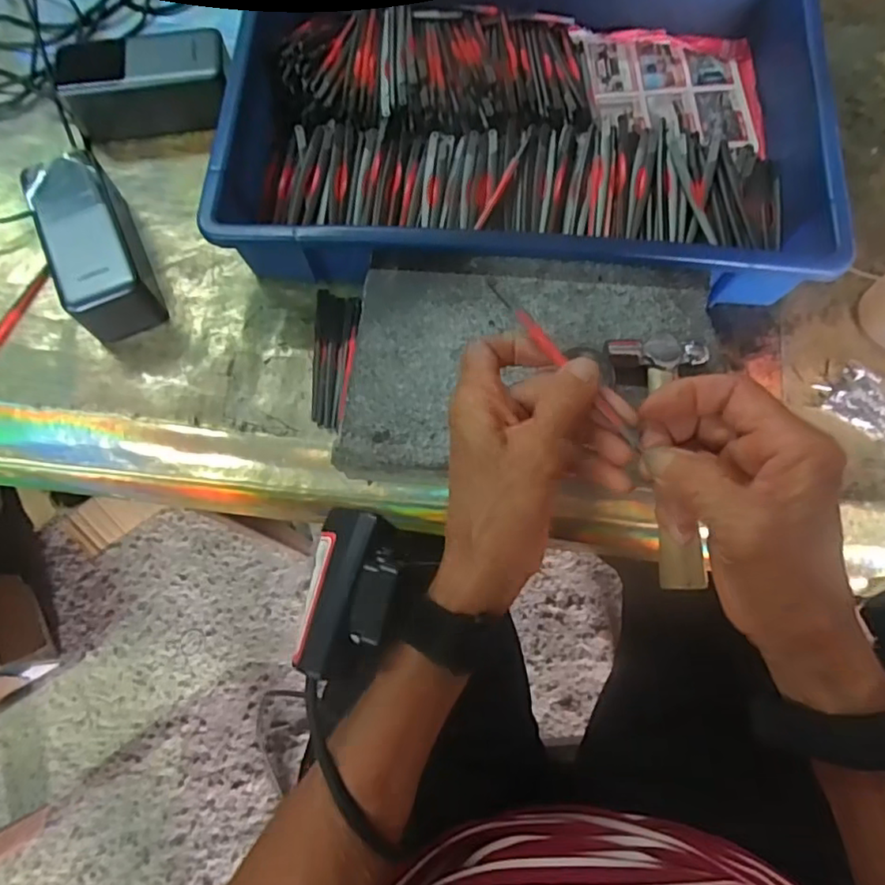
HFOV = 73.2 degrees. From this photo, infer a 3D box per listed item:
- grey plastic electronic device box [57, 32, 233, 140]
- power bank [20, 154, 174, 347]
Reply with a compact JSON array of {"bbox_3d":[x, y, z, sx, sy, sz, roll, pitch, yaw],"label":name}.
[{"bbox_3d":[-0.233,-0.287,0.478,0.128,0.047,0.054,-9,74,-3],"label":"grey plastic electronic device box"},{"bbox_3d":[-0.253,-0.140,0.437,0.057,0.052,0.134,-22,75,-6],"label":"power bank"}]

